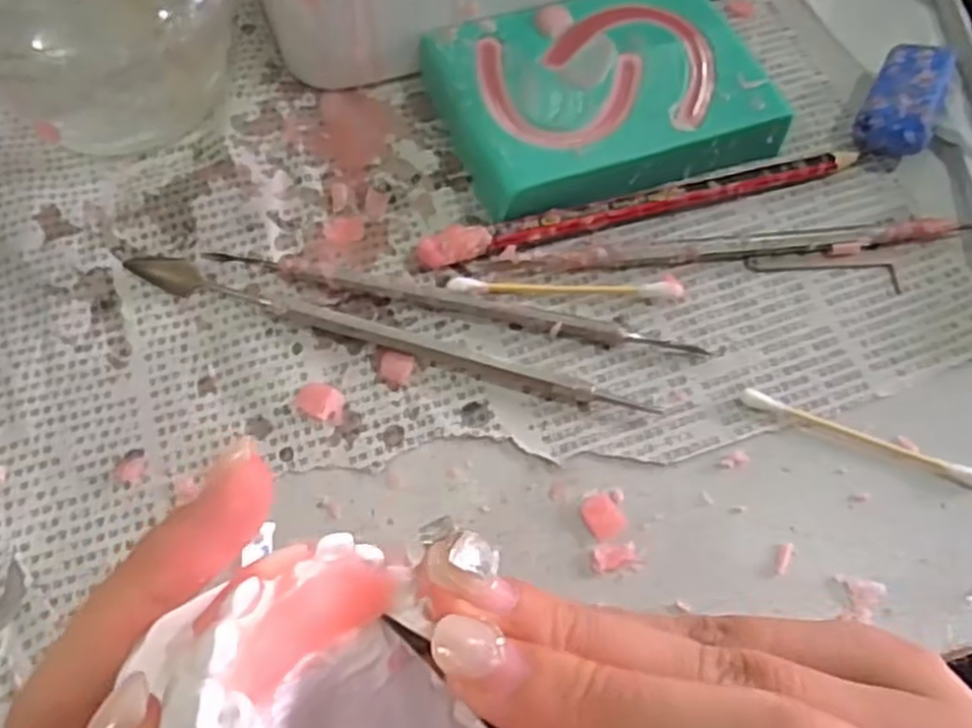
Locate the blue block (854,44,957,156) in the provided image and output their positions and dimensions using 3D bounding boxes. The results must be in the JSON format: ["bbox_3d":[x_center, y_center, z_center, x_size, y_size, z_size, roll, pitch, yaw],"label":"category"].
[{"bbox_3d":[0.148,-0.093,0.278,0.023,0.019,0.046,28,66,10],"label":"blue block"}]

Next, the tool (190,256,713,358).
[{"bbox_3d":[-0.008,-0.019,0.240,0.155,0.008,0.007,11,64,2],"label":"tool"}]

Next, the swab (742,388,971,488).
[{"bbox_3d":[0.110,0.021,0.228,0.072,0.006,0.005,20,65,6],"label":"swab"}]

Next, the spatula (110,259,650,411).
[{"bbox_3d":[-0.032,-0.009,0.235,0.163,0.007,0.010,18,65,5],"label":"spatula"}]

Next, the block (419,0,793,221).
[{"bbox_3d":[0.040,-0.094,0.274,0.108,0.022,0.077,-17,67,-11],"label":"block"}]

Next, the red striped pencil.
[{"bbox_3d":[0.053,-0.054,0.257,0.152,0.010,0.009,-16,63,-9],"label":"red striped pencil"}]

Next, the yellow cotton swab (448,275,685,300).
[{"bbox_3d":[0.026,-0.024,0.246,0.073,0.004,0.007,1,65,-3],"label":"yellow cotton swab"}]

